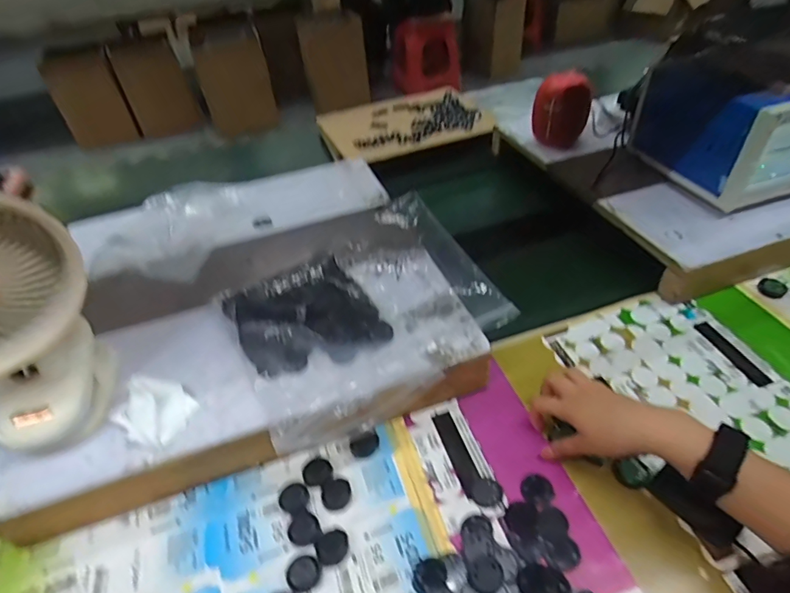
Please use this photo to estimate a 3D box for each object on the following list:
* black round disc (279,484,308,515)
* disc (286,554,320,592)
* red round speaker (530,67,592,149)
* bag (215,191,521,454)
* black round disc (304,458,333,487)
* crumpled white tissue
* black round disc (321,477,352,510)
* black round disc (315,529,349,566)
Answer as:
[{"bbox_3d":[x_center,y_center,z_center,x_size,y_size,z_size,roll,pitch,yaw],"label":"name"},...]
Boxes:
[{"bbox_3d":[-0.098,0.197,0.447,0.026,0.006,0.026,-3,45,3],"label":"black round disc"},{"bbox_3d":[-0.080,0.240,0.400,0.027,0.013,0.026,-3,45,3],"label":"disc"},{"bbox_3d":[0.285,-0.319,0.788,0.094,0.109,0.082,11,45,16],"label":"red round speaker"},{"bbox_3d":[-0.032,0.008,0.529,0.311,0.038,0.264,-29,49,-22],"label":"bag"},{"bbox_3d":[-0.078,0.177,0.463,0.026,0.004,0.028,-3,45,3],"label":"black round disc"},{"bbox_3d":[-0.235,0.108,0.448,0.070,0.025,0.060,24,52,26],"label":"crumpled white tissue"},{"bbox_3d":[-0.058,0.192,0.449,0.027,0.004,0.029,-3,45,3],"label":"black round disc"},{"bbox_3d":[-0.056,0.225,0.412,0.028,0.013,0.024,-18,46,-12],"label":"black round disc"}]

